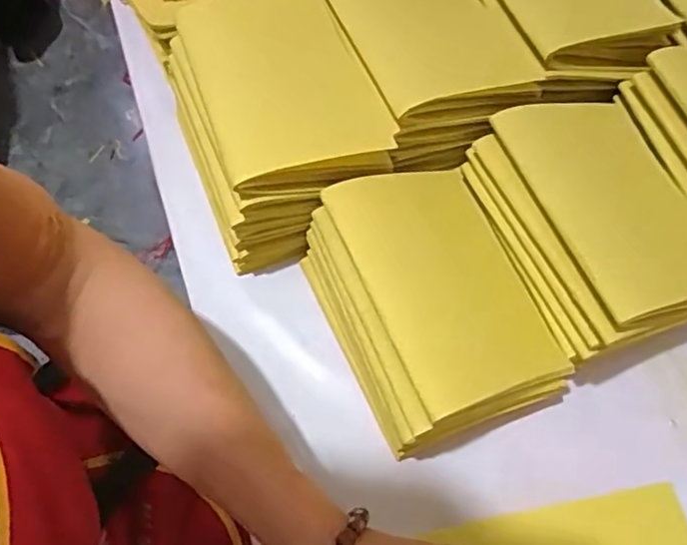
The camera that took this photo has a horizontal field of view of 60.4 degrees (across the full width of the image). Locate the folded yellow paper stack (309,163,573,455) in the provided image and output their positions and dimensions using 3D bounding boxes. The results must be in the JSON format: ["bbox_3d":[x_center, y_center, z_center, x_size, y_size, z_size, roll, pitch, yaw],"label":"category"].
[{"bbox_3d":[0.058,0.019,0.395,0.125,0.087,0.172,-22,70,-11],"label":"folded yellow paper stack"}]

